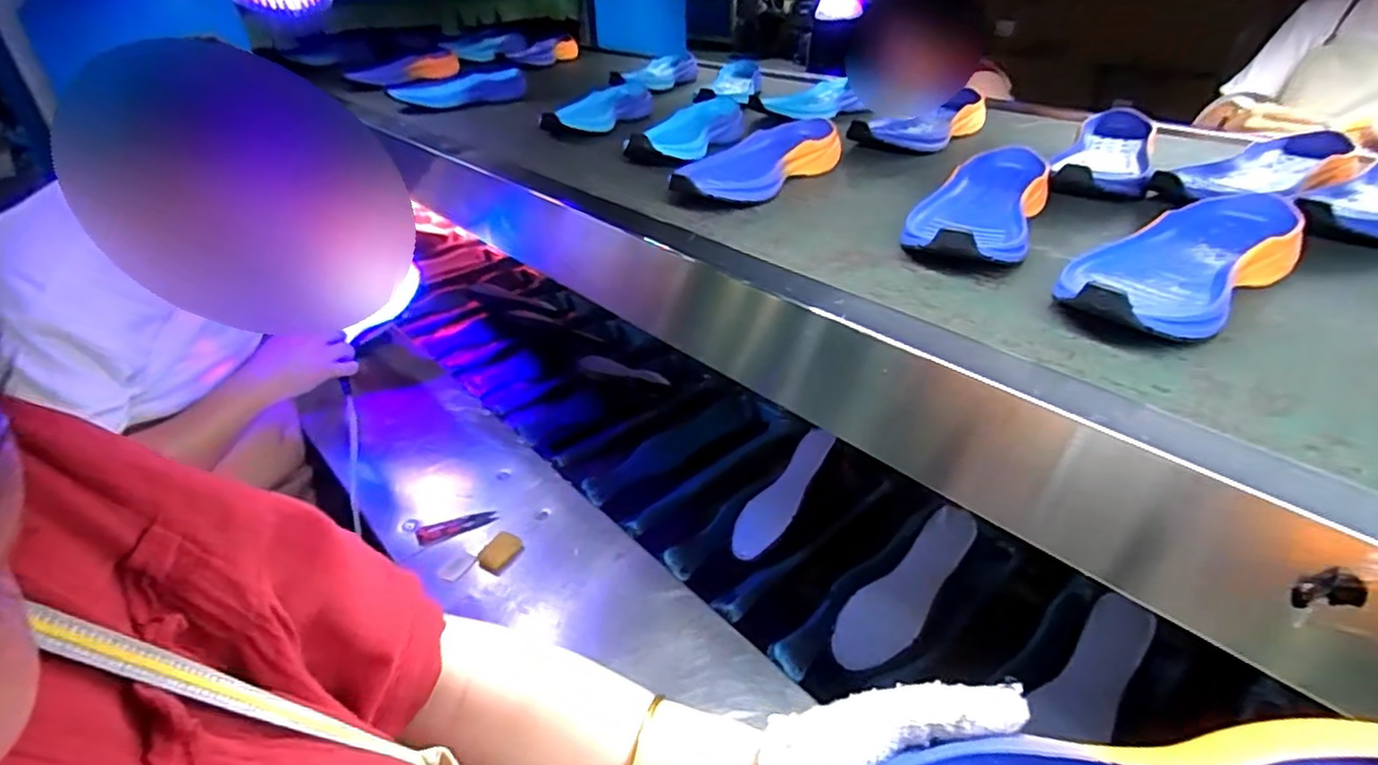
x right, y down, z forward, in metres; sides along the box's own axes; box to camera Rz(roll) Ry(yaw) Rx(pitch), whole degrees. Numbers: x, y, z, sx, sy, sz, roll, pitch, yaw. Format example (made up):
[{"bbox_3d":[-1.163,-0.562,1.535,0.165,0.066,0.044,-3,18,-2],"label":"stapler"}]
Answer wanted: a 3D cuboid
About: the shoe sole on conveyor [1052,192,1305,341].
[{"bbox_3d":[0.358,-0.086,0.478,0.275,0.039,0.096,-25,41,-31],"label":"shoe sole on conveyor"}]

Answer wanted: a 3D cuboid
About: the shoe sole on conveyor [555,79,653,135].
[{"bbox_3d":[-0.120,-0.407,0.980,0.088,0.035,0.207,8,36,14],"label":"shoe sole on conveyor"}]

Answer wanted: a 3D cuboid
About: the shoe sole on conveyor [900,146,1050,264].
[{"bbox_3d":[0.259,-0.157,0.585,0.092,0.042,0.254,17,39,25],"label":"shoe sole on conveyor"}]

